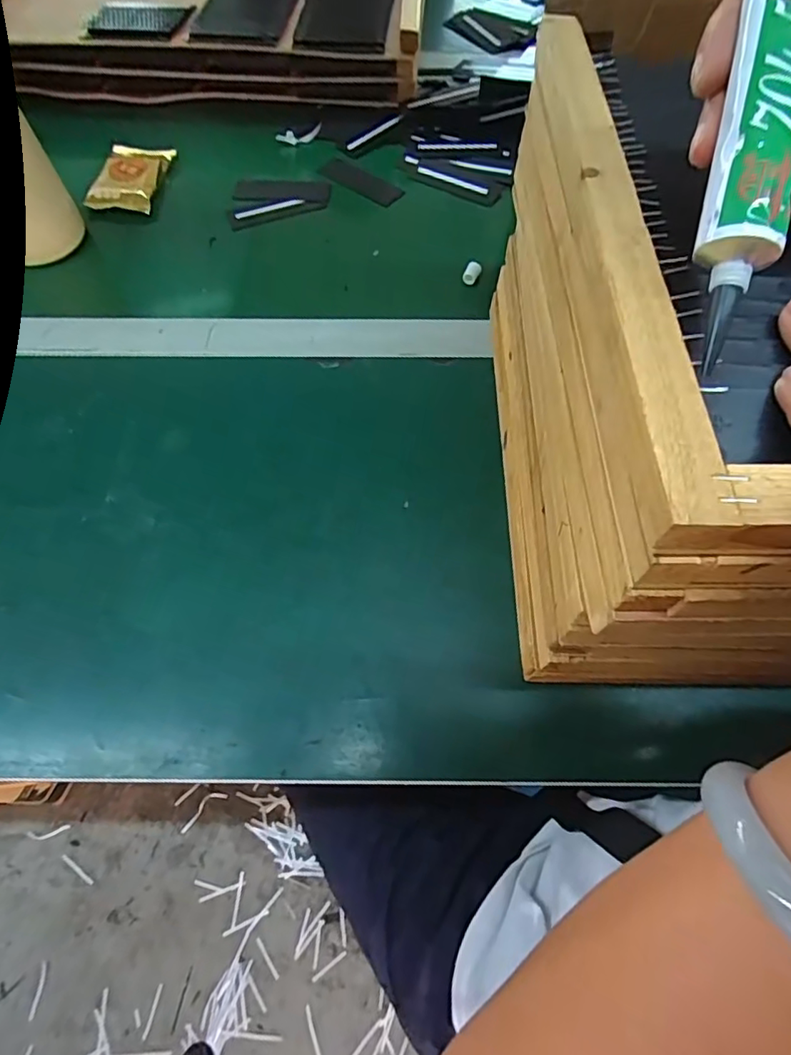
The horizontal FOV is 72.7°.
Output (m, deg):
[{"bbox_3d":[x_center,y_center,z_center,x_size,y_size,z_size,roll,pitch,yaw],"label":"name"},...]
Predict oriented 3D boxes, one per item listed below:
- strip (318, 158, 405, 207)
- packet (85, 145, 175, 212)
[{"bbox_3d":[-0.036,-0.345,0.537,0.093,0.007,0.032,35,68,16],"label":"strip"},{"bbox_3d":[-0.262,-0.349,0.532,0.067,0.013,0.095,6,63,3],"label":"packet"}]

